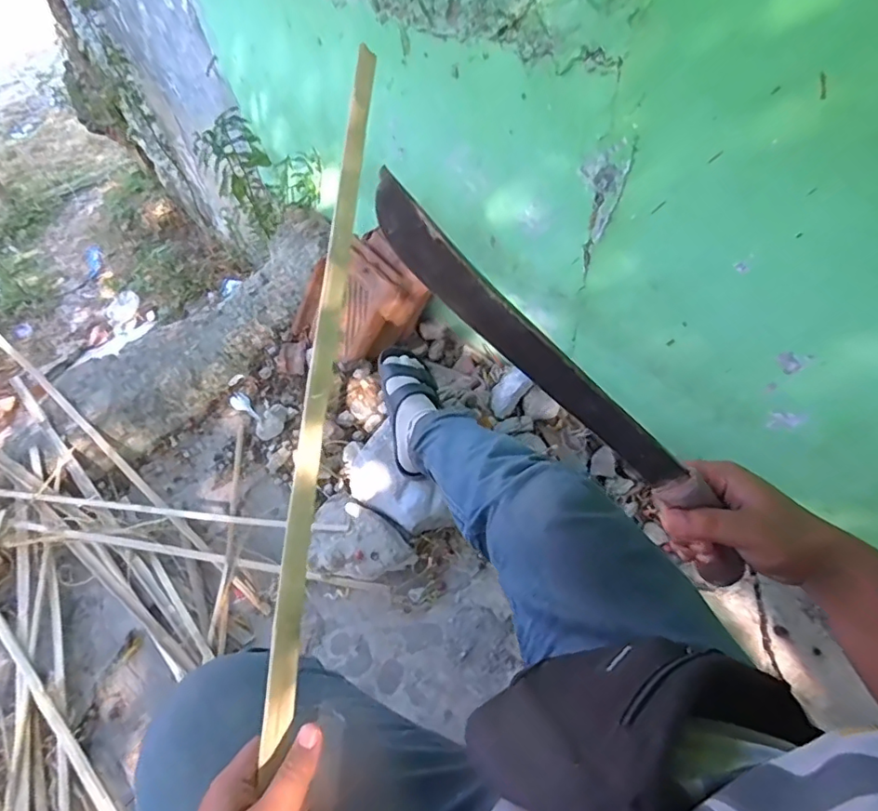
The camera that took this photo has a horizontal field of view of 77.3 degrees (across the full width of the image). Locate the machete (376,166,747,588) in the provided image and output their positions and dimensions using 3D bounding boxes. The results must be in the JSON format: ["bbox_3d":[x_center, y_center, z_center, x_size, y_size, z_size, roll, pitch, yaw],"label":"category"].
[{"bbox_3d":[0.100,0.006,0.367,0.385,0.036,0.023,41,54,-19],"label":"machete"}]

